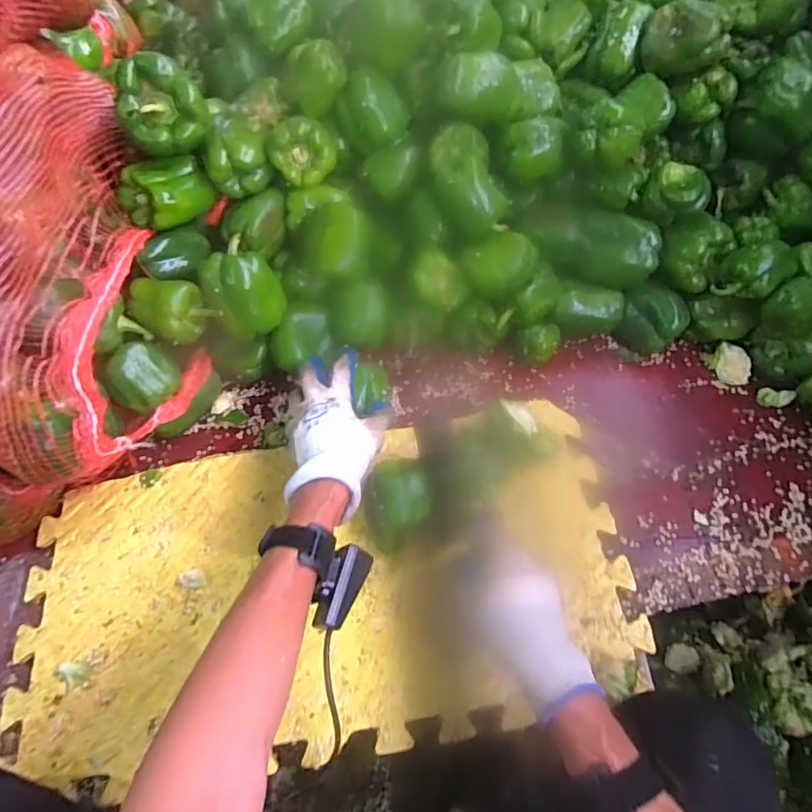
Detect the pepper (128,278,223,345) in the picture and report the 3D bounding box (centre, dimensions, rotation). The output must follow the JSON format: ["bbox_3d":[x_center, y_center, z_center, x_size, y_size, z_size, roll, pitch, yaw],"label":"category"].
[{"bbox_3d":[-0.251,-0.102,0.577,0.079,0.060,0.059,22,63,13],"label":"pepper"}]

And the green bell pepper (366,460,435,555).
[{"bbox_3d":[-0.008,0.097,0.546,0.066,0.054,0.090,-2,61,0],"label":"green bell pepper"}]

